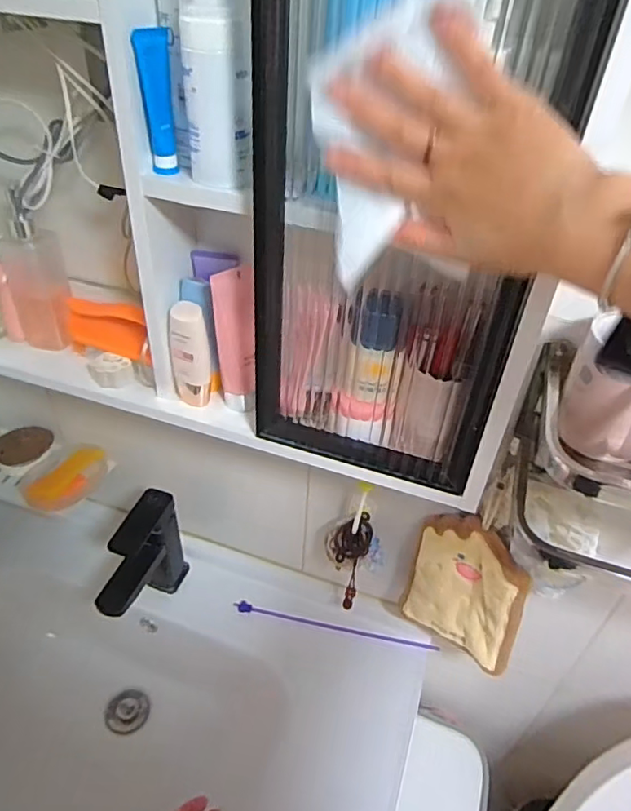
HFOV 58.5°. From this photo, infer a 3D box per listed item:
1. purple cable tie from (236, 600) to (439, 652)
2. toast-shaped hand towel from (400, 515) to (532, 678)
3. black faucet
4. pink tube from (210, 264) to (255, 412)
[{"bbox_3d":[0.028,0.319,0.815,0.297,0.013,0.012,9,40,6],"label":"purple cable tie"},{"bbox_3d":[0.178,0.225,0.683,0.151,0.198,0.042,32,47,29],"label":"toast-shaped hand towel"},{"bbox_3d":[-0.240,0.225,0.766,0.053,0.171,0.149,18,42,16],"label":"black faucet"},{"bbox_3d":[-0.074,-0.060,0.538,0.034,0.145,0.026,5,40,1],"label":"pink tube"}]

